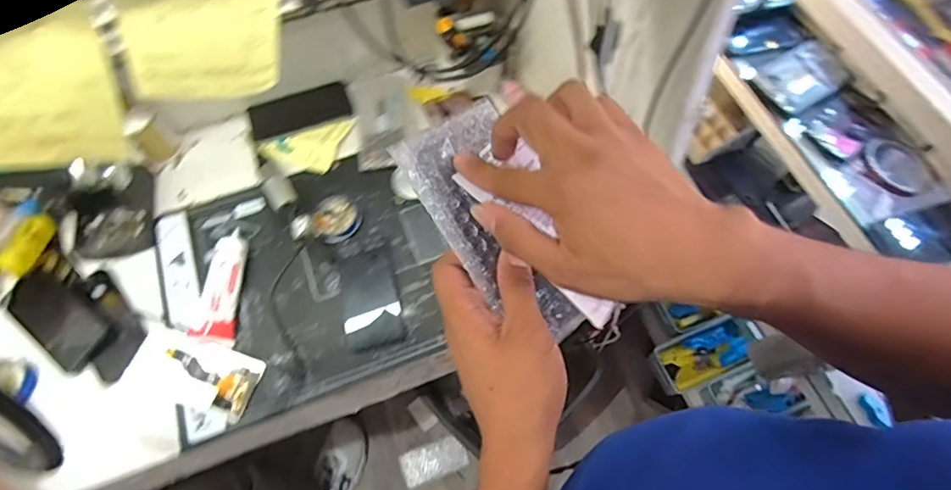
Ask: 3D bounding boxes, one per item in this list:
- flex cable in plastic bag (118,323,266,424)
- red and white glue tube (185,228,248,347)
[{"bbox_3d":[-0.351,0.155,0.630,0.162,0.018,0.079,17,66,8],"label":"flex cable in plastic bag"},{"bbox_3d":[-0.336,0.053,0.669,0.052,0.036,0.149,0,65,0],"label":"red and white glue tube"}]

